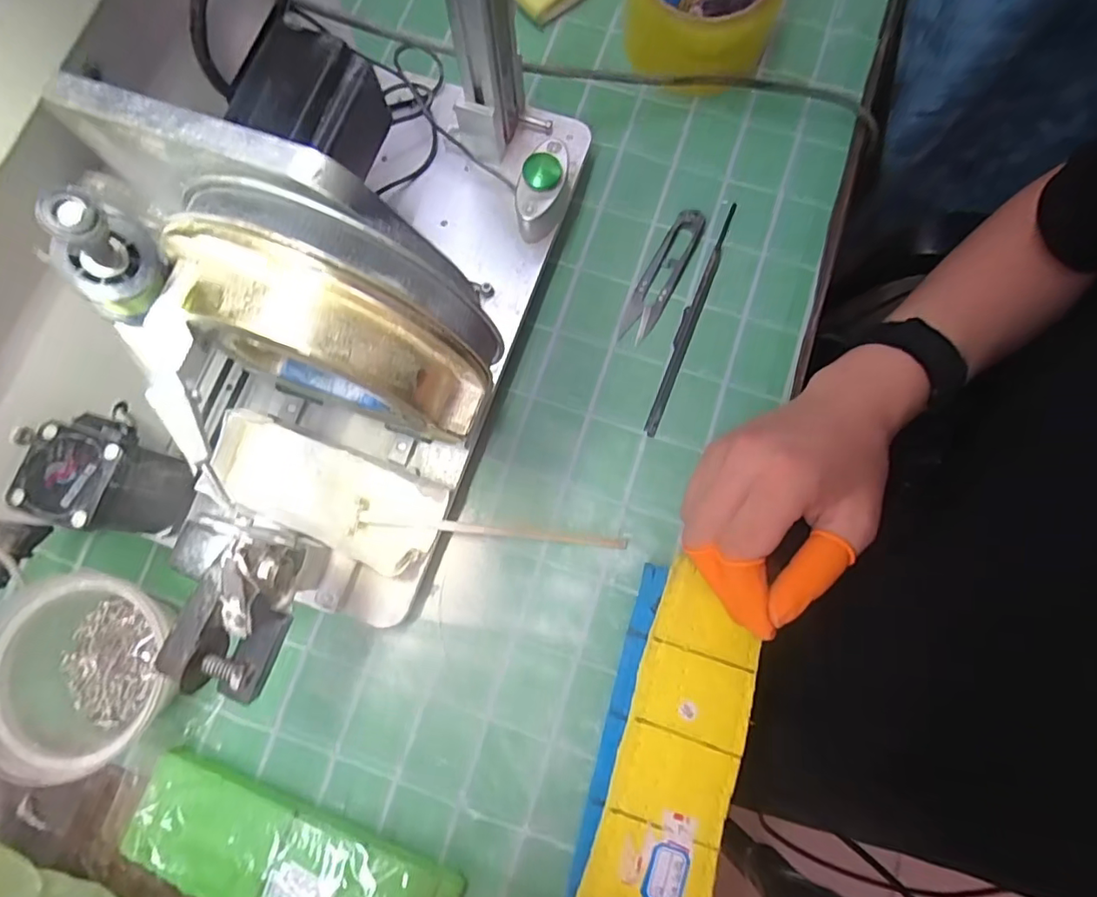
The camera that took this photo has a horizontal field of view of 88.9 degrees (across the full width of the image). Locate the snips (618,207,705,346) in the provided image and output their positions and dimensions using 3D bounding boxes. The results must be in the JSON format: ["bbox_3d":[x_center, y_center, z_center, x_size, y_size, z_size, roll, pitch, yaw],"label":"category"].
[{"bbox_3d":[0.075,-0.115,0.369,0.022,0.008,0.096,28,80,7],"label":"snips"}]

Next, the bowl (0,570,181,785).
[{"bbox_3d":[-0.253,0.119,0.308,0.083,0.058,0.097,7,79,3],"label":"bowl"}]

